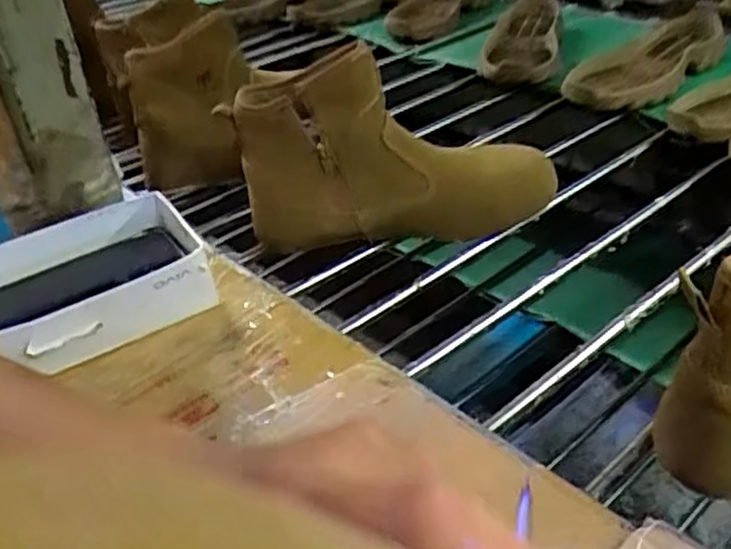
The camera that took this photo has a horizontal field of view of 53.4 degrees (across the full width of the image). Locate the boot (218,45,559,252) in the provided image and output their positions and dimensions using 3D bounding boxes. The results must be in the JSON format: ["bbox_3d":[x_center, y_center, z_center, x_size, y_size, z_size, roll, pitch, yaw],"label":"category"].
[{"bbox_3d":[0.021,-0.090,0.577,0.250,0.176,0.087,-3,35,4],"label":"boot"}]

